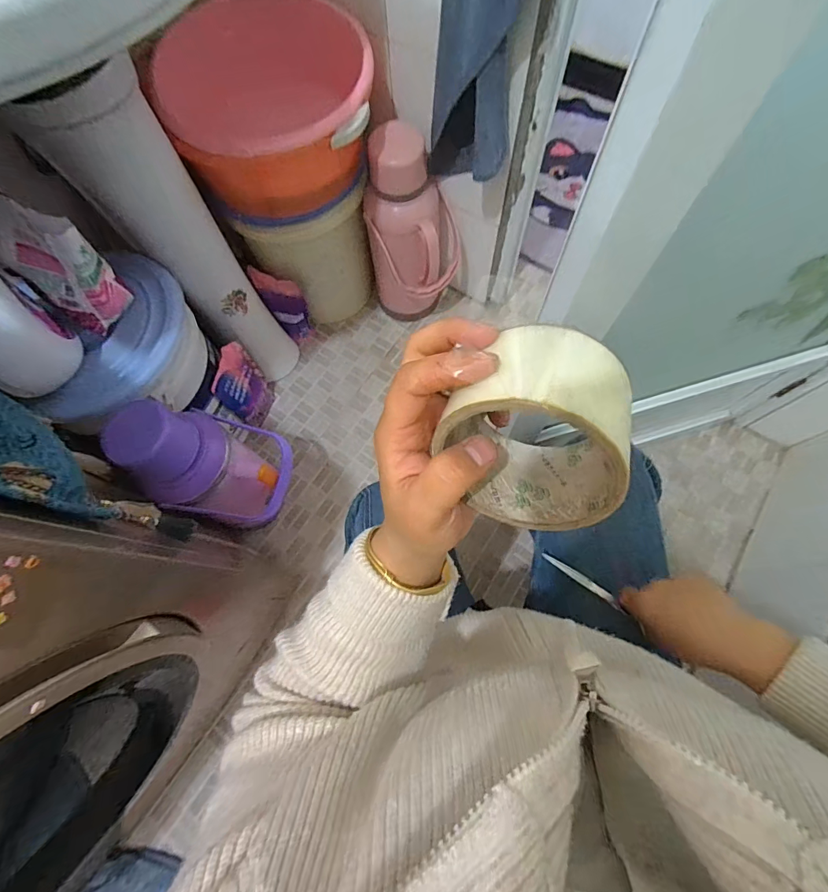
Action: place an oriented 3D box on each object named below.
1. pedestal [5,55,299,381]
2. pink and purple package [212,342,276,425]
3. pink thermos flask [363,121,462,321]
[{"bbox_3d":[-0.379,-0.313,0.754,0.147,0.592,0.128,-41,73,-11],"label":"pedestal"},{"bbox_3d":[-0.359,-0.127,0.909,0.036,0.188,0.130,0,70,3],"label":"pink and purple package"},{"bbox_3d":[0.000,-0.419,0.876,0.184,0.400,0.139,-5,70,1],"label":"pink thermos flask"}]

